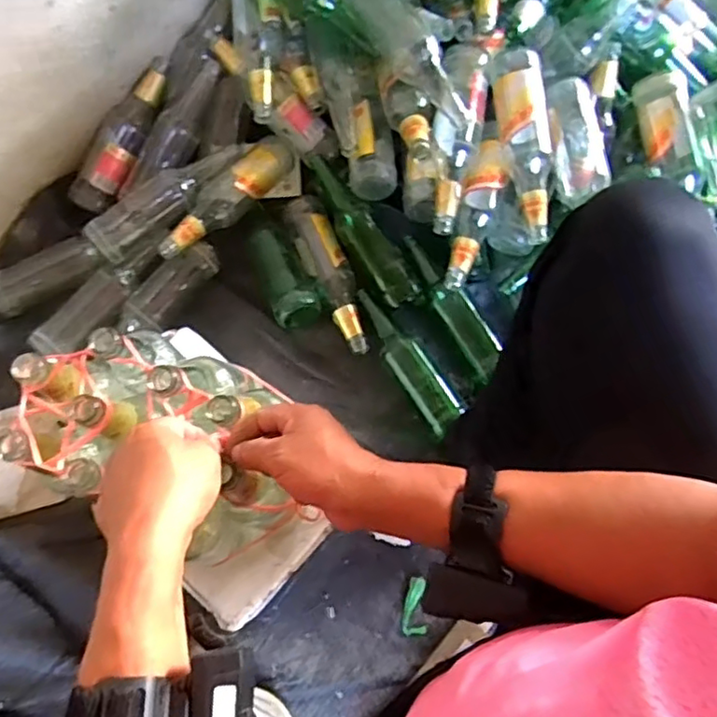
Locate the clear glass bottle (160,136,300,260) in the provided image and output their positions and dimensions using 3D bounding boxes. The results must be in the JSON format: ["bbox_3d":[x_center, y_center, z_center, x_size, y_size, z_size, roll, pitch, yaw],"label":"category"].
[{"bbox_3d":[-0.205,-0.254,0.947,0.076,0.060,0.273,37,76,12],"label":"clear glass bottle"}]

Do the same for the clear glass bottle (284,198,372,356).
[{"bbox_3d":[-0.044,-0.133,0.951,0.062,0.059,0.270,-22,73,-7],"label":"clear glass bottle"}]

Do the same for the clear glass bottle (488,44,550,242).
[{"bbox_3d":[0.235,-0.303,0.860,0.063,0.055,0.278,-8,87,-2],"label":"clear glass bottle"}]

